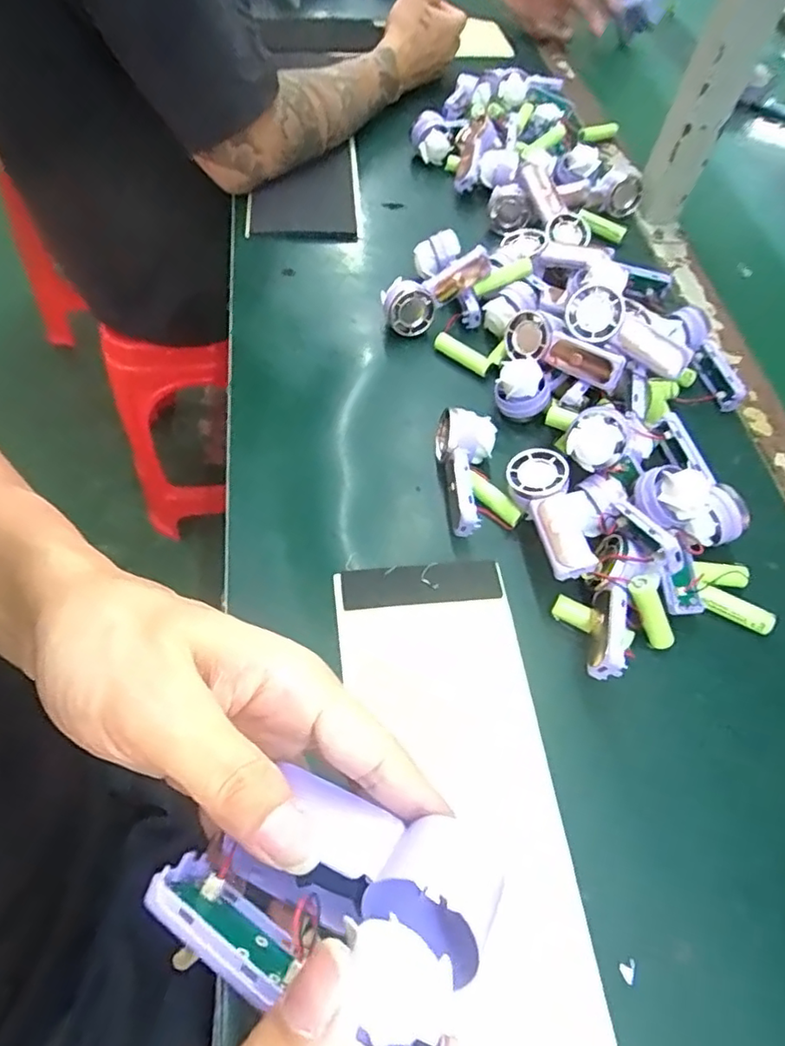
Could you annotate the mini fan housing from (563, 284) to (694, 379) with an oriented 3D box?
[{"bbox_3d":[0.165,-0.132,0.422,0.090,0.026,0.027,33,61,2],"label":"mini fan housing"}]

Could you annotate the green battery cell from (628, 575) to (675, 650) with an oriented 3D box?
[{"bbox_3d":[0.156,0.056,0.362,0.014,0.011,0.052,-38,113,-23],"label":"green battery cell"}]

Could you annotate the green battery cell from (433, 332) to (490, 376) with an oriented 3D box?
[{"bbox_3d":[0.056,-0.134,0.482,0.051,0.014,0.011,36,63,17],"label":"green battery cell"}]

